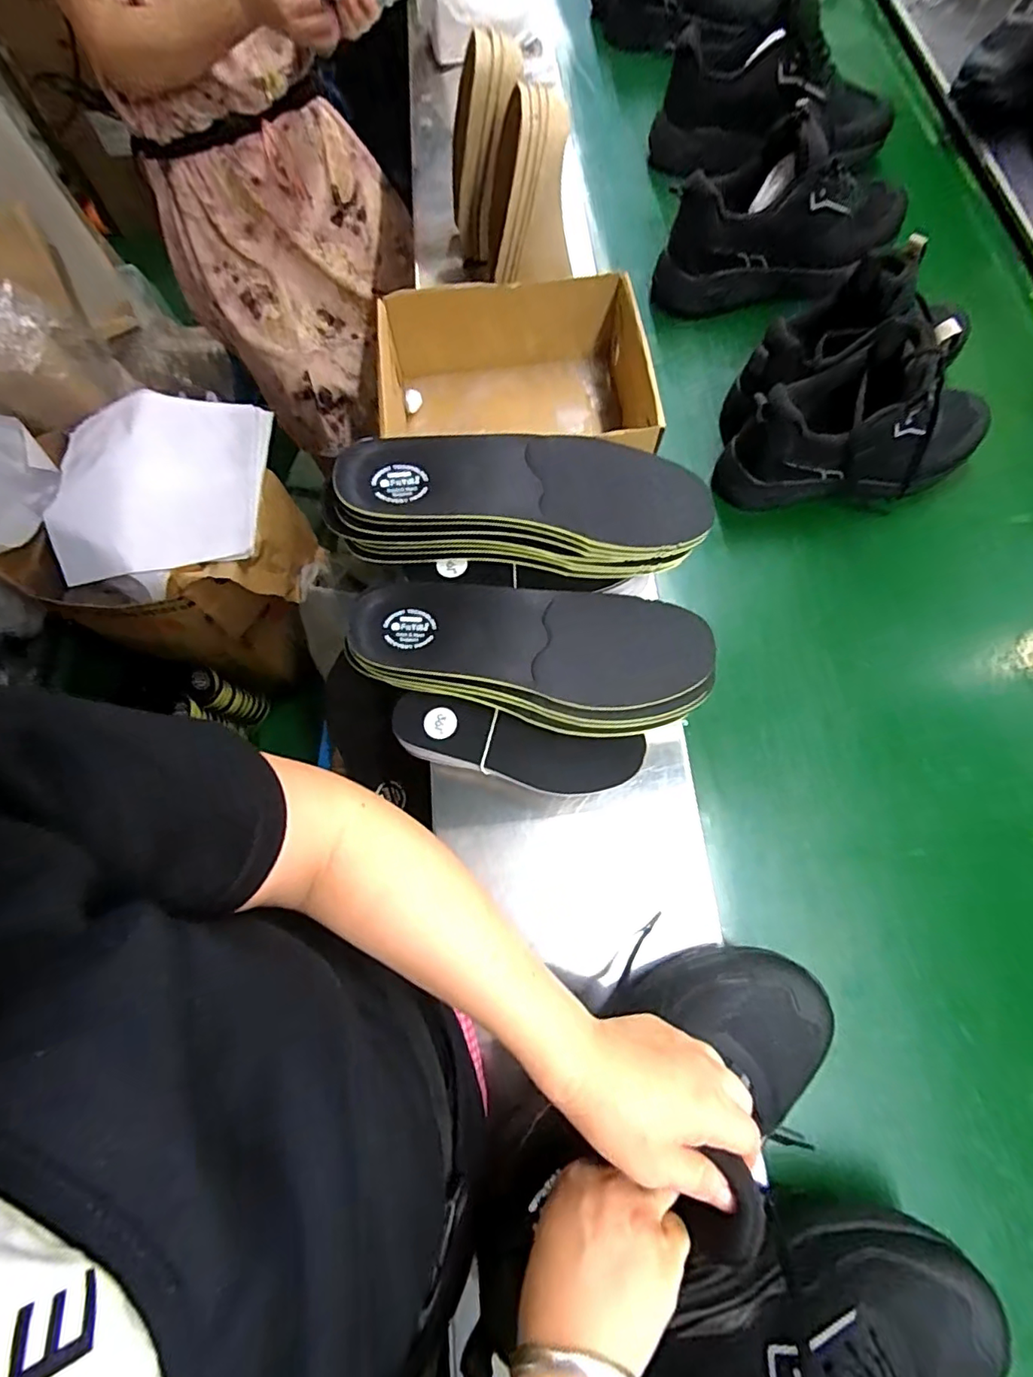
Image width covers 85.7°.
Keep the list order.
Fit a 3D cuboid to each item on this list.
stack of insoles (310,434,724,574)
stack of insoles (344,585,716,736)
[{"bbox_3d":[0.002,-0.146,0.471,0.304,0.099,0.109,-3,70,-15],"label":"stack of insoles"},{"bbox_3d":[0.014,-0.026,0.457,0.289,0.039,0.108,2,72,3],"label":"stack of insoles"}]

